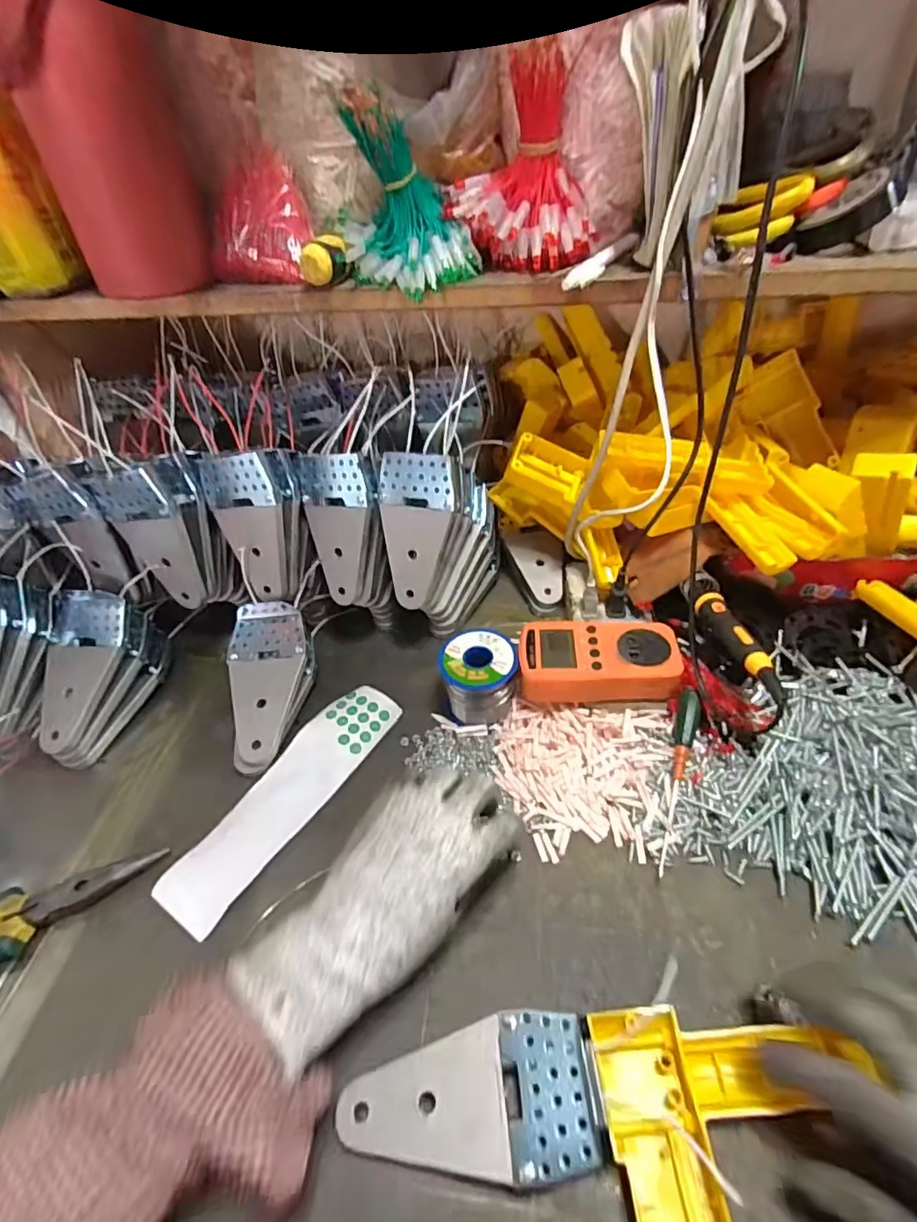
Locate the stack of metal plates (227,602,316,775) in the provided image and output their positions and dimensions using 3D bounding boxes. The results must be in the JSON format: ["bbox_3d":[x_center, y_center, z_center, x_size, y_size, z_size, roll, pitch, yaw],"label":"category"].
[{"bbox_3d":[-0.171,0.068,0.504,0.066,0.034,0.151,-5,63,1],"label":"stack of metal plates"}]

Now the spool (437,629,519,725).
[{"bbox_3d":[0.018,0.058,0.489,0.063,0.061,0.061,-3,44,3],"label":"spool"}]

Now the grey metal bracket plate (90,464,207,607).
[{"bbox_3d":[-0.257,-0.060,0.486,0.067,0.129,0.015,-9,34,19],"label":"grey metal bracket plate"}]

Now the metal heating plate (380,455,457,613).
[{"bbox_3d":[-0.039,-0.069,0.493,0.064,0.134,0.009,9,18,15],"label":"metal heating plate"}]

